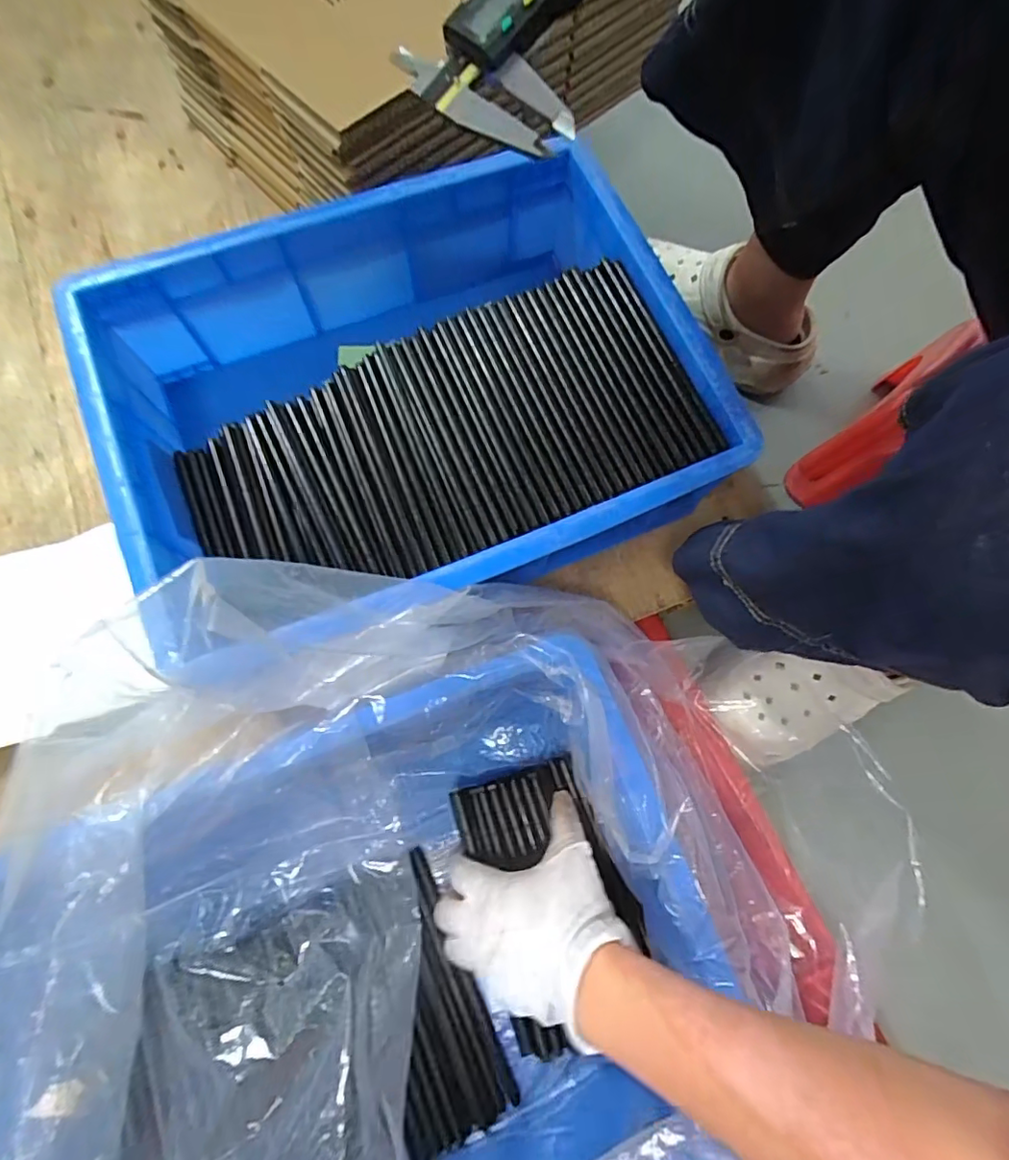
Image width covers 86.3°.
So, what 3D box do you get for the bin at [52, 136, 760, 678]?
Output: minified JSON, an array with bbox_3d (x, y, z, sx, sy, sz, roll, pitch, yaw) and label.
[{"bbox_3d":[-0.070,-0.126,0.428,0.409,0.144,0.312,-21,76,-6],"label":"bin"}]

